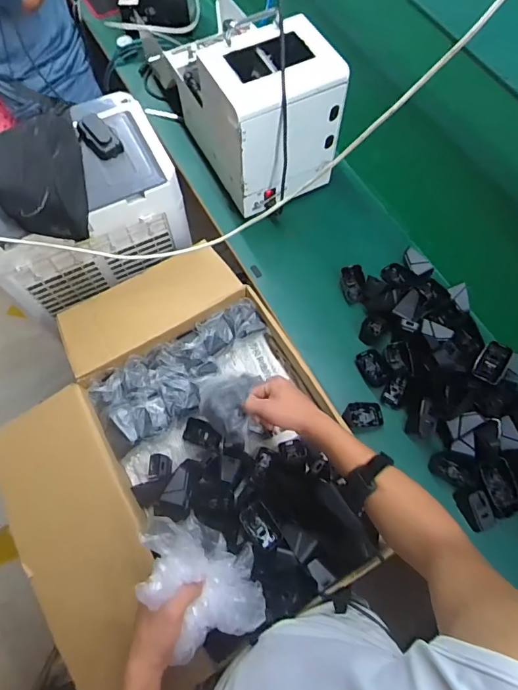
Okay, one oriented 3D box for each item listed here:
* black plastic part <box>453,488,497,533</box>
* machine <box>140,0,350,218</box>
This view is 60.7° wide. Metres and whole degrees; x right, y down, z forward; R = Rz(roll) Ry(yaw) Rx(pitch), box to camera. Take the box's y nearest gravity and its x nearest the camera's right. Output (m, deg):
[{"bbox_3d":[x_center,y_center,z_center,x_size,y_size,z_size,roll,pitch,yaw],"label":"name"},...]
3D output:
[{"bbox_3d":[0.381,0.288,0.781,0.048,0.027,0.073,-17,70,-7],"label":"black plastic part"},{"bbox_3d":[-0.032,-0.559,0.993,0.231,0.301,0.437,-29,72,-11],"label":"machine"}]

